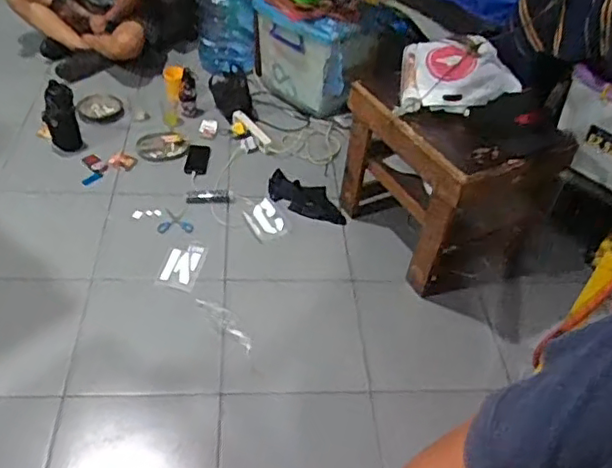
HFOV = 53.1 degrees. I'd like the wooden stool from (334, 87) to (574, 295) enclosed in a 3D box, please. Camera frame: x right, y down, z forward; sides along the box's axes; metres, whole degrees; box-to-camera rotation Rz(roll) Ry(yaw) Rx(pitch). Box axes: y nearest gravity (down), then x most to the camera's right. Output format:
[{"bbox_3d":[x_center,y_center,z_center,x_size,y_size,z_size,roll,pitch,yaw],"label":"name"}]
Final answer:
[{"bbox_3d":[0.403,-0.168,1.872,0.382,0.517,0.546,-22,50,-28],"label":"wooden stool"}]

